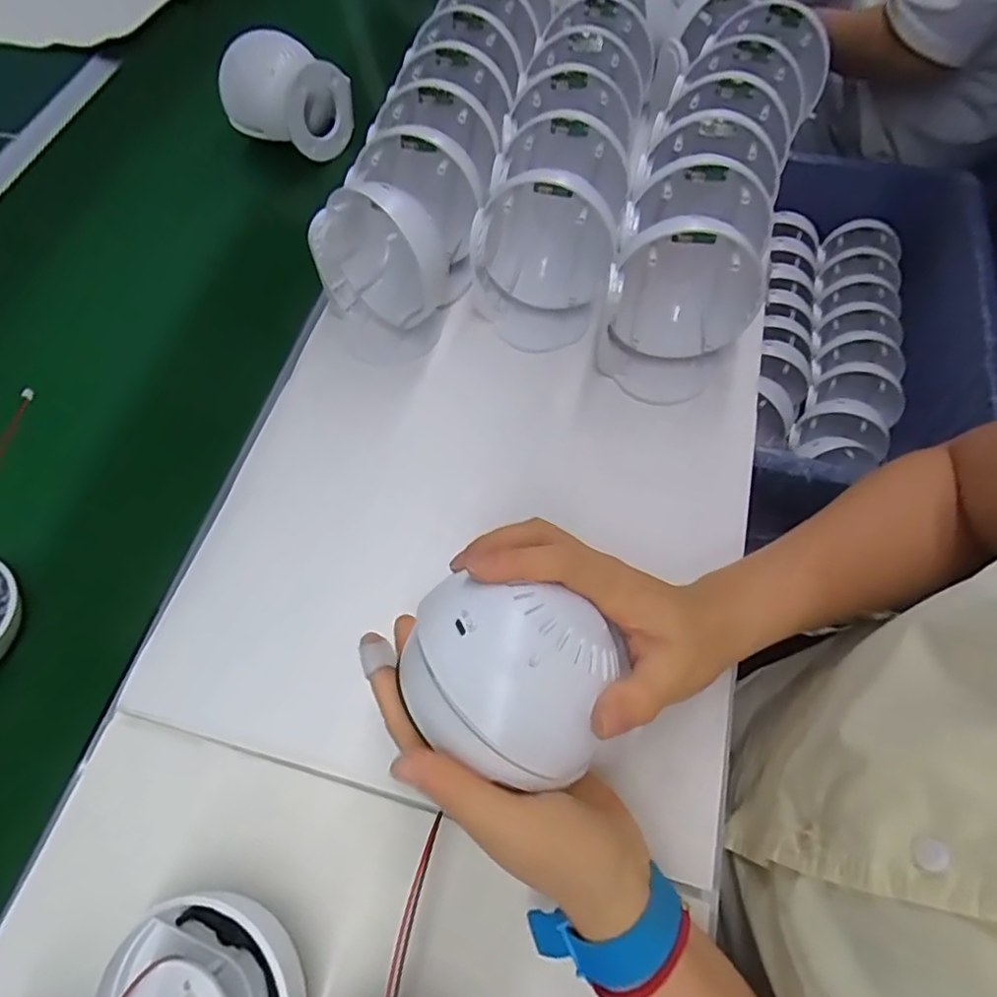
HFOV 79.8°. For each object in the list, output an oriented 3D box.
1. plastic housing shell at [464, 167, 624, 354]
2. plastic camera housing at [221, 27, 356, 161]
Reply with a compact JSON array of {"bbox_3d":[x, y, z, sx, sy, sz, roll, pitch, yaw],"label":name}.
[{"bbox_3d":[0.033,-0.191,0.480,0.108,0.118,0.074,19,66,13],"label":"plastic housing shell"},{"bbox_3d":[-0.215,-0.413,0.612,0.110,0.076,0.078,25,67,15],"label":"plastic camera housing"}]

